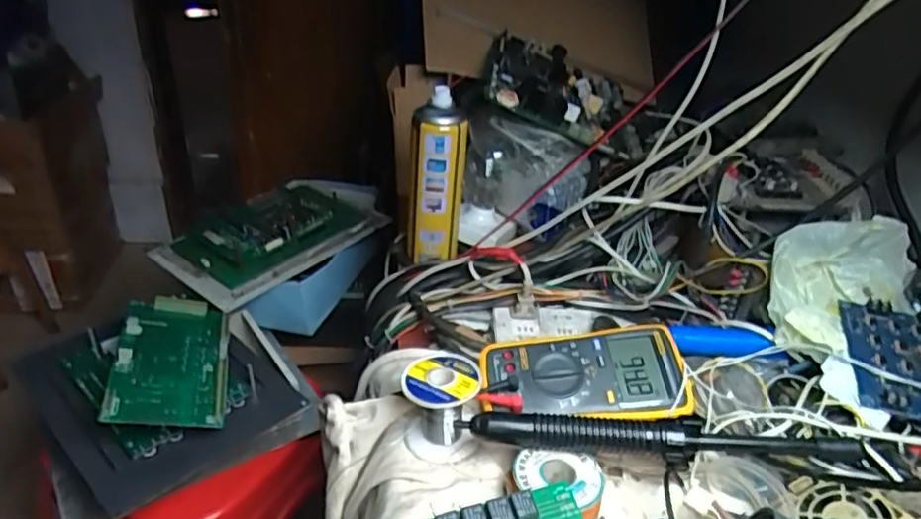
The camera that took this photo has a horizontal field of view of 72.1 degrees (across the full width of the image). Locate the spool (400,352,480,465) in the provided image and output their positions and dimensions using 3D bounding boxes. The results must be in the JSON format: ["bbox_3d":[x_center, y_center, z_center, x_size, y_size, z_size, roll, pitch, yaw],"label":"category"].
[{"bbox_3d":[-0.017,0.123,0.530,0.058,0.067,0.063,3,32,-2],"label":"spool"}]

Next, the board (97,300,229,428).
[{"bbox_3d":[-0.332,0.114,0.732,0.115,0.017,0.205,10,34,-23],"label":"board"}]

